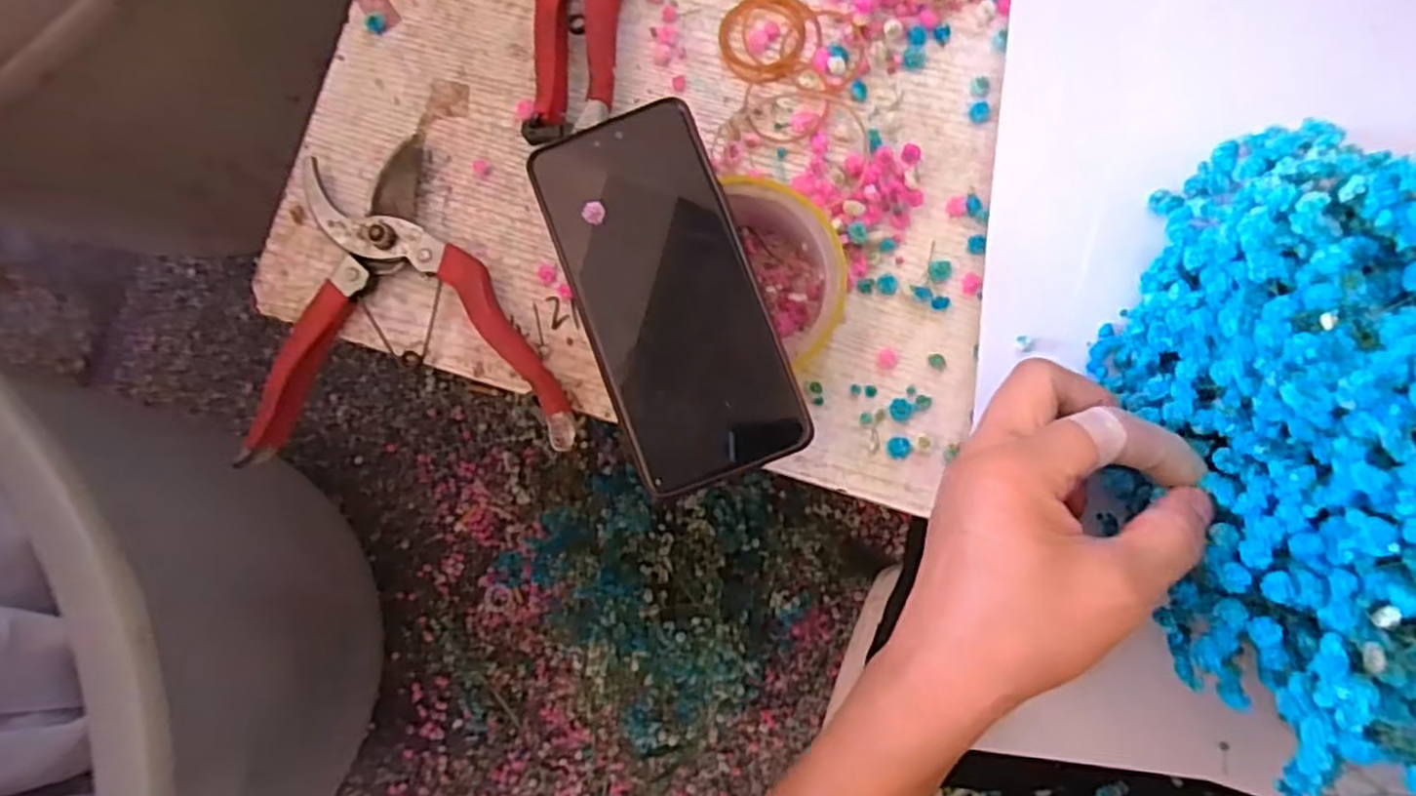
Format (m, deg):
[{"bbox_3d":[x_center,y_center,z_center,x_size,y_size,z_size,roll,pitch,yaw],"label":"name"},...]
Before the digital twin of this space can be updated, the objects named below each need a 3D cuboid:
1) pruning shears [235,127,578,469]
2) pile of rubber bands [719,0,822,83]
[{"bbox_3d":[-0.148,-0.049,0.374,0.156,0.022,0.152,-4,84,3],"label":"pruning shears"},{"bbox_3d":[0.032,-0.186,0.388,0.050,0.004,0.047,0,84,4],"label":"pile of rubber bands"}]

